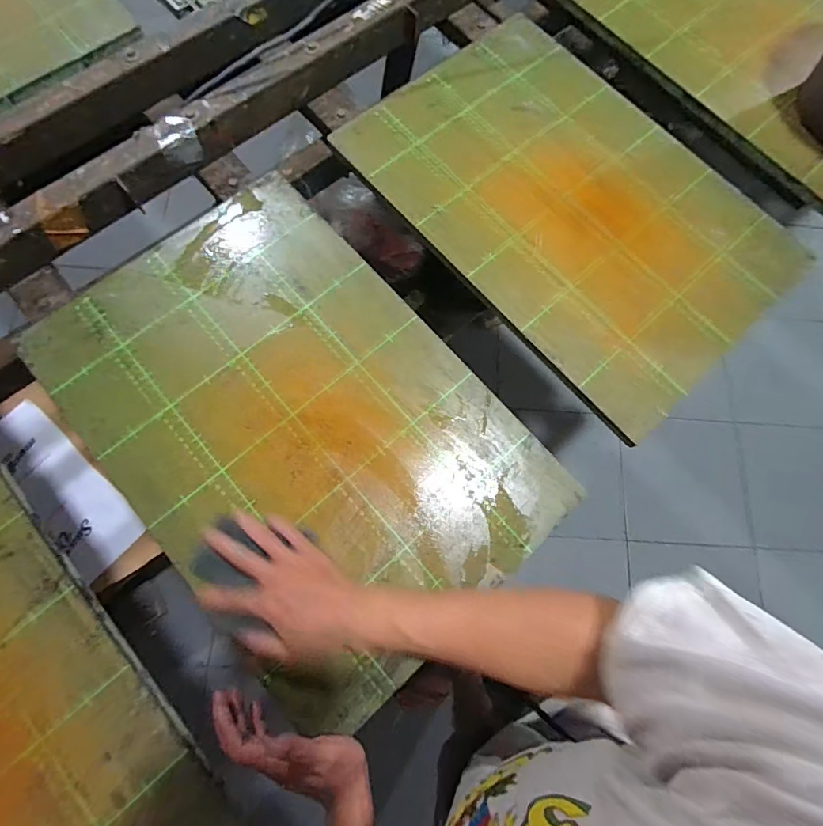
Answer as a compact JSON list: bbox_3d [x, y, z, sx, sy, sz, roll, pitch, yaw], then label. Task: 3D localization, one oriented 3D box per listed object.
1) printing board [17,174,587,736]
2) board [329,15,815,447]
[{"bbox_3d":[-0.135,0.002,0.556,0.383,0.022,0.580,-40,79,-12],"label":"printing board"},{"bbox_3d":[0.226,-0.302,0.662,0.395,0.014,0.593,-39,79,-12],"label":"board"}]

